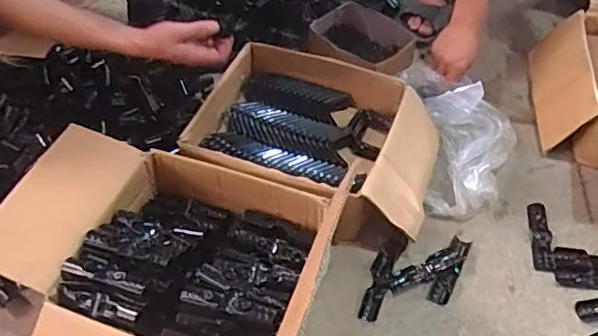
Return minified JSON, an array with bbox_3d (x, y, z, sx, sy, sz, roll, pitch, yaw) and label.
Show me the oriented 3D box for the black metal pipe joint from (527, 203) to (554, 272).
[{"bbox_3d":[0.411,0.116,0.980,0.032,0.012,0.131,6,51,5],"label":"black metal pipe joint"}]

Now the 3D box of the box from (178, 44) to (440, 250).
[{"bbox_3d":[0.040,-0.047,1.034,0.415,0.129,0.312,21,54,17],"label":"box"}]

